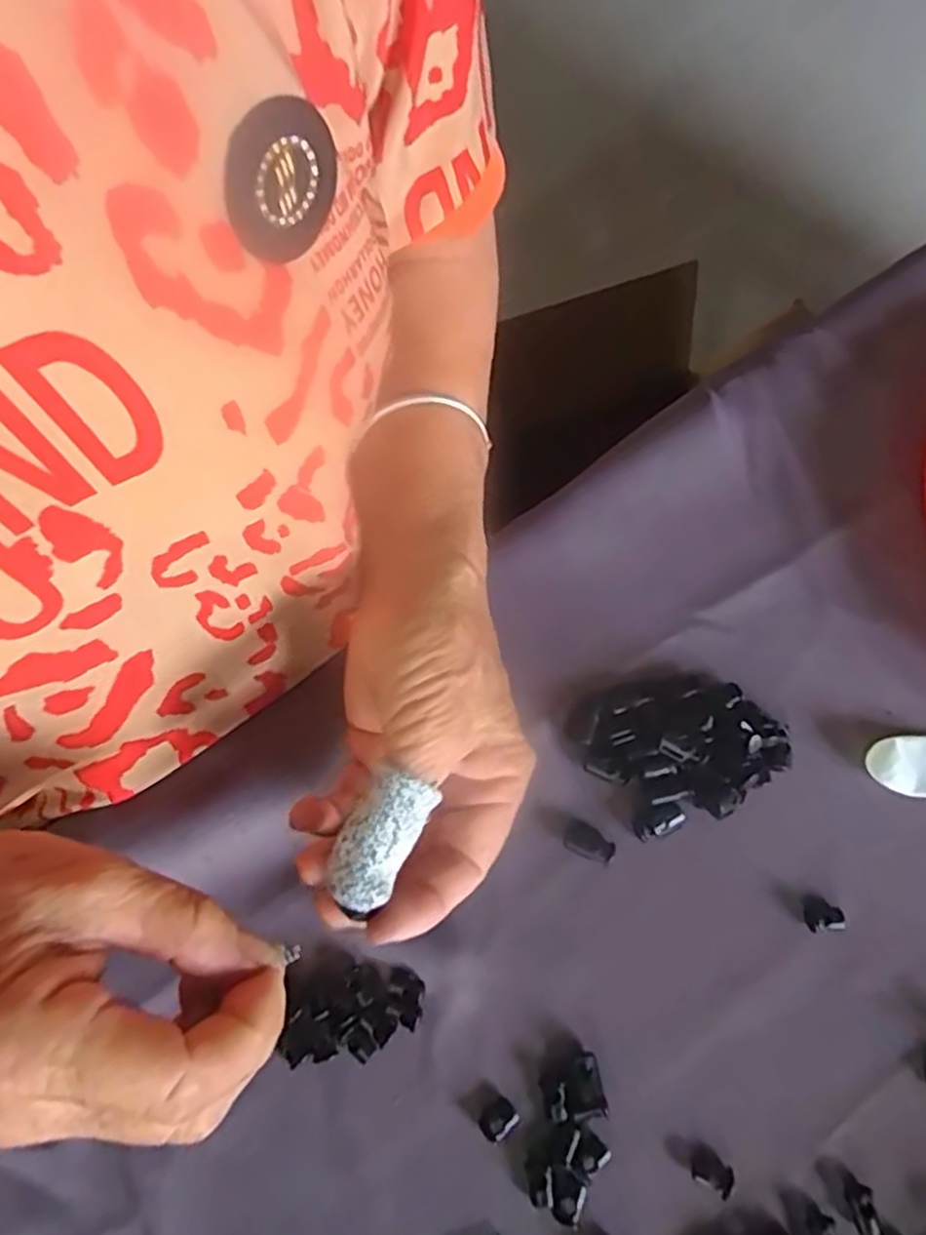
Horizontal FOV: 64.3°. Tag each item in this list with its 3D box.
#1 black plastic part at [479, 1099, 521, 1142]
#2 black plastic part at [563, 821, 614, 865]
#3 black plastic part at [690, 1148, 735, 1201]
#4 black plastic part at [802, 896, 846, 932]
[{"bbox_3d":[0.013,0.186,0.272,0.013,0.004,0.011,-43,75,-14],"label":"black plastic part"},{"bbox_3d":[0.052,0.093,0.306,0.020,0.004,0.013,24,72,9],"label":"black plastic part"},{"bbox_3d":[0.091,0.201,0.267,0.015,0.004,0.011,30,73,11],"label":"black plastic part"},{"bbox_3d":[0.145,0.119,0.296,0.015,0.004,0.013,-1,70,0],"label":"black plastic part"}]

